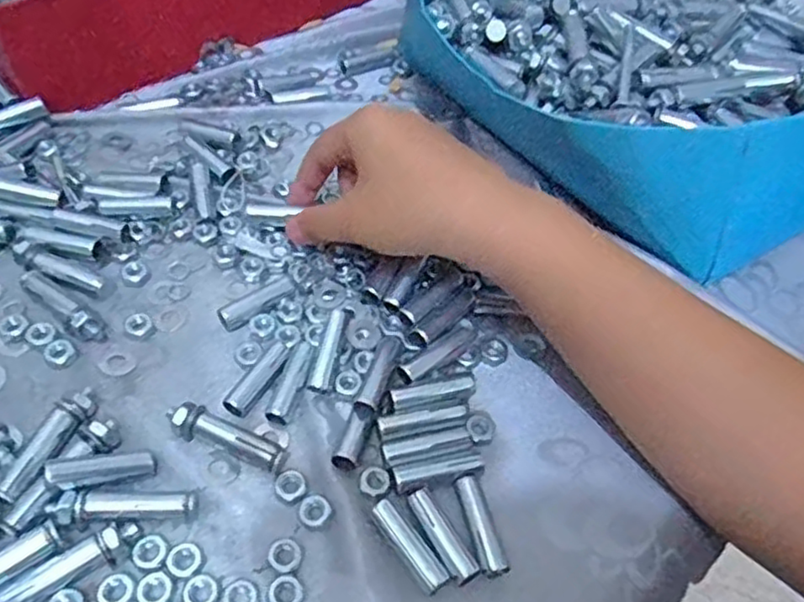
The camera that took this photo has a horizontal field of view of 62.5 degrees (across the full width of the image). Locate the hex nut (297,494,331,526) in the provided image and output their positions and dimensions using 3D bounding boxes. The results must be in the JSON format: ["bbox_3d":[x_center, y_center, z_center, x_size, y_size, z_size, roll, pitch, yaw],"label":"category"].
[{"bbox_3d":[-0.036,0.085,0.269,0.013,0.004,0.012,13,52,4],"label":"hex nut"}]

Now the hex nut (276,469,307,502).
[{"bbox_3d":[-0.046,0.076,0.275,0.012,0.005,0.012,-35,63,-28],"label":"hex nut"}]

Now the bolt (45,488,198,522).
[{"bbox_3d":[-0.109,0.080,0.261,0.053,0.011,0.011,-3,53,-8],"label":"bolt"}]

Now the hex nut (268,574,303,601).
[{"bbox_3d":[-0.044,0.110,0.250,0.013,0.004,0.012,-20,57,-20],"label":"hex nut"}]

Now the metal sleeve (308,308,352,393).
[{"bbox_3d":[-0.034,0.021,0.316,0.010,0.007,0.047,12,52,3],"label":"metal sleeve"}]

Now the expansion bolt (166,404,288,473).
[{"bbox_3d":[-0.075,0.058,0.285,0.054,0.010,0.016,19,53,9],"label":"expansion bolt"}]

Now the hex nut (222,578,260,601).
[{"bbox_3d":[-0.060,0.111,0.247,0.013,0.004,0.014,-25,59,-23],"label":"hex nut"}]

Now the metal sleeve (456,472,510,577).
[{"bbox_3d":[0.031,0.091,0.270,0.010,0.009,0.041,-10,54,-14],"label":"metal sleeve"}]

